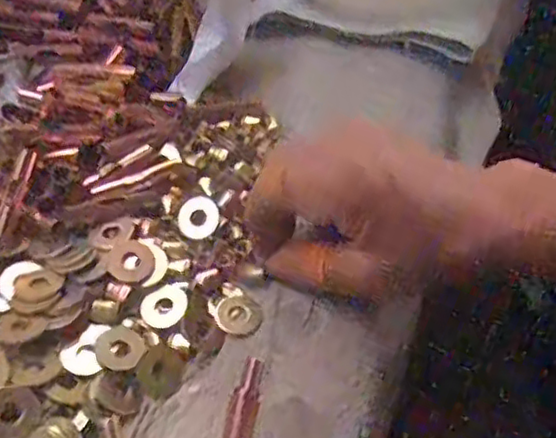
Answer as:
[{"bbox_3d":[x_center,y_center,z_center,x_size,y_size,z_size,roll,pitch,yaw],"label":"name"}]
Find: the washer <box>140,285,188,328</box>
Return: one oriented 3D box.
[{"bbox_3d":[-0.050,0.039,0.304,0.021,0.004,0.018,-21,53,-14],"label":"washer"}]

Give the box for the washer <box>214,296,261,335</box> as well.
[{"bbox_3d":[-0.018,0.043,0.310,0.021,0.004,0.020,-1,51,1],"label":"washer"}]

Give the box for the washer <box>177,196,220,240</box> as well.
[{"bbox_3d":[-0.038,-0.001,0.332,0.020,0.007,0.020,-1,51,1],"label":"washer"}]

